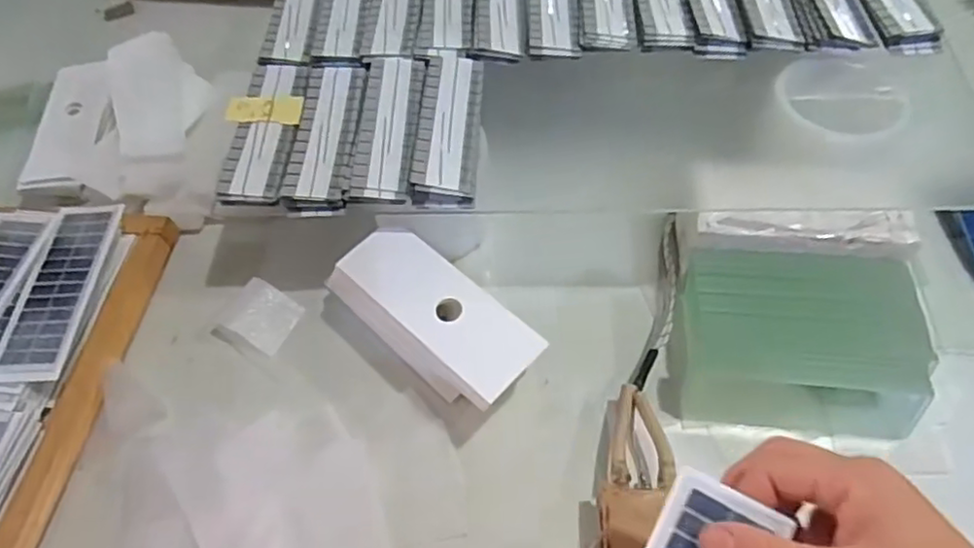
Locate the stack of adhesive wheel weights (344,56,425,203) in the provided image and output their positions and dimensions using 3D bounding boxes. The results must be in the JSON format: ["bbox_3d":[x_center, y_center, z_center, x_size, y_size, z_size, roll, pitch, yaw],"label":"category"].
[{"bbox_3d":[-0.069,-0.107,0.457,0.042,0.006,0.136,0,58,4],"label":"stack of adhesive wheel weights"}]

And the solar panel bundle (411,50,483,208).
[{"bbox_3d":[-0.026,-0.107,0.457,0.043,0.014,0.137,7,56,-7],"label":"solar panel bundle"}]

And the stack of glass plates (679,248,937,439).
[{"bbox_3d":[0.199,0.044,0.418,0.144,0.054,0.103,3,59,6],"label":"stack of glass plates"}]

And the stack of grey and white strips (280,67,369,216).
[{"bbox_3d":[-0.112,-0.099,0.458,0.044,0.012,0.134,-1,58,3],"label":"stack of grey and white strips"}]

